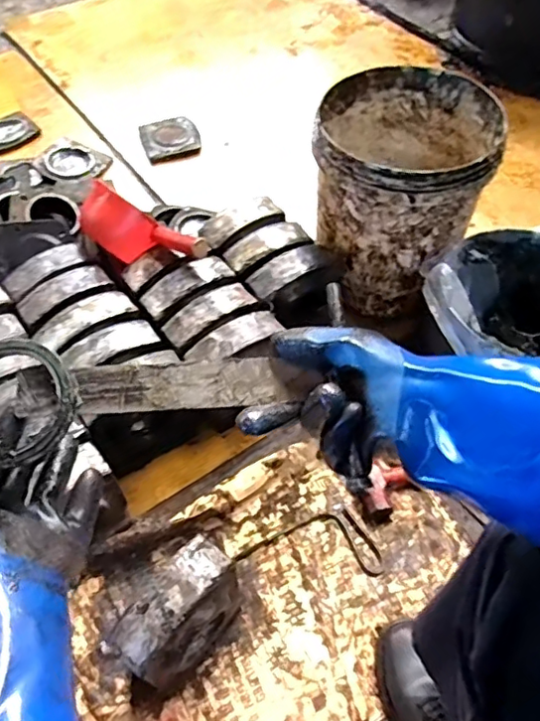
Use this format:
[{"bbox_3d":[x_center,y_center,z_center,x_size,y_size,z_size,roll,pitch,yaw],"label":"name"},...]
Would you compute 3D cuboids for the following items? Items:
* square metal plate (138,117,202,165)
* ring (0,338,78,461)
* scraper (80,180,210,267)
[{"bbox_3d":[-0.246,-0.552,1.435,0.136,0.029,0.136,-19,58,-12],"label":"square metal plate"},{"bbox_3d":[-0.178,0.024,0.396,0.087,0.014,0.078,1,76,1],"label":"ring"},{"bbox_3d":[-0.216,-0.202,0.955,0.237,0.105,0.035,29,20,15],"label":"scraper"}]

